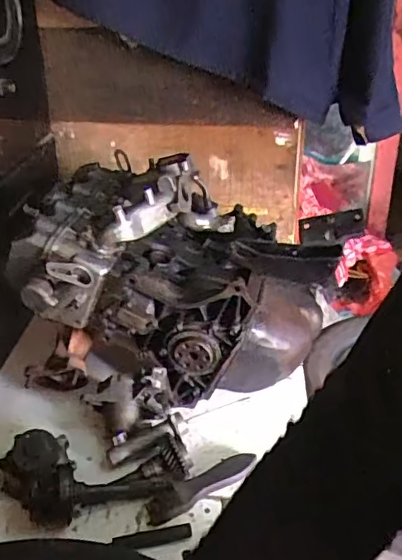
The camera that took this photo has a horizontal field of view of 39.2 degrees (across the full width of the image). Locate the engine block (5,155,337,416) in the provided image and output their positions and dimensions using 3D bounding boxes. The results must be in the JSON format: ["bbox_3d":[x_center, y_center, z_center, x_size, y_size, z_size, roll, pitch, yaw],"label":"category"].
[{"bbox_3d":[-0.037,0.000,0.969,0.485,0.311,0.288,-2,29,0],"label":"engine block"}]

